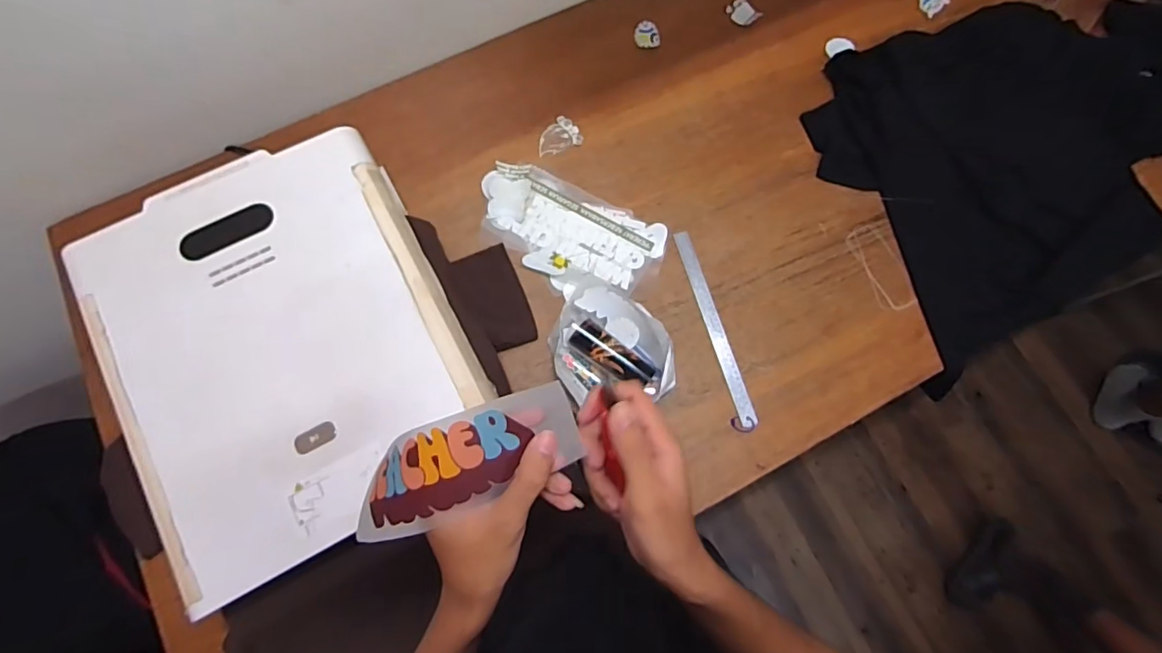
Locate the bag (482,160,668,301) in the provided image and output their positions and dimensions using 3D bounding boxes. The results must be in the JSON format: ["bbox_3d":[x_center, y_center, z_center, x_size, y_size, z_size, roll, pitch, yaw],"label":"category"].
[{"bbox_3d":[-0.028,-0.156,0.898,0.313,0.014,0.176,28,75,6],"label":"bag"}]

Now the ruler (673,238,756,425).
[{"bbox_3d":[0.215,-0.001,0.868,0.025,0.005,0.328,-18,78,3],"label":"ruler"}]

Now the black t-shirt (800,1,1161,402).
[{"bbox_3d":[0.813,-0.321,0.941,0.773,0.091,0.573,-21,76,-7],"label":"black t-shirt"}]

